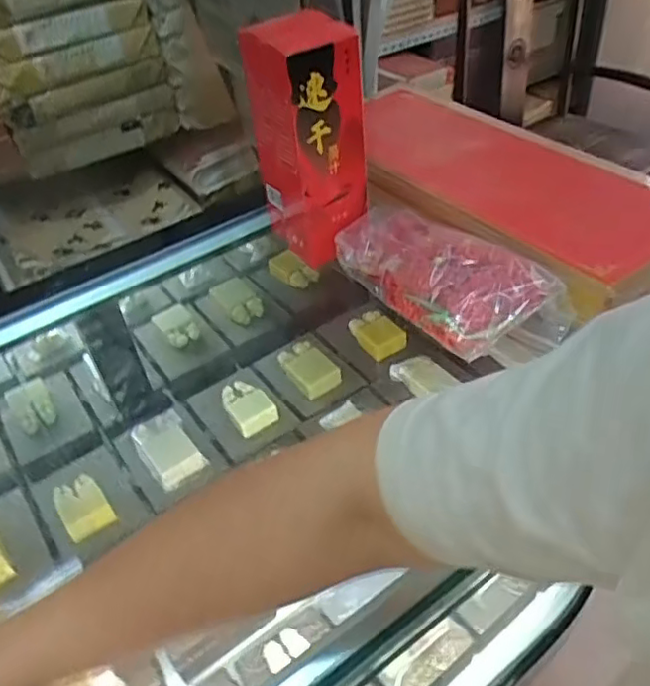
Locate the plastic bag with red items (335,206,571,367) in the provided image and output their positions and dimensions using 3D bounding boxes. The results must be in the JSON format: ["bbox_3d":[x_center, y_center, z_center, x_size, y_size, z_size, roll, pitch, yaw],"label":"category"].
[{"bbox_3d":[0.098,-0.063,0.574,0.092,0.062,0.224,-31,47,-24],"label":"plastic bag with red items"}]

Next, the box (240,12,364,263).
[{"bbox_3d":[-0.021,-0.202,0.619,0.071,0.217,0.111,-28,46,-21],"label":"box"}]

